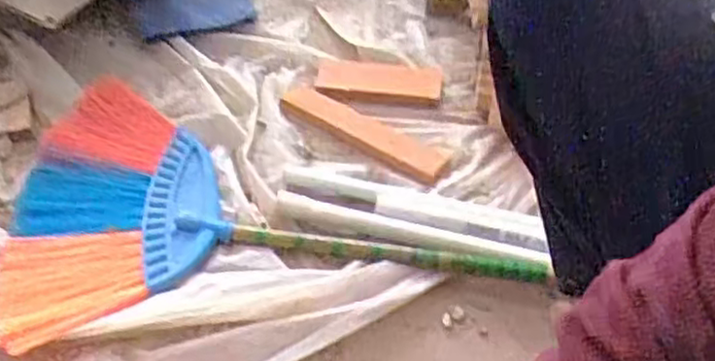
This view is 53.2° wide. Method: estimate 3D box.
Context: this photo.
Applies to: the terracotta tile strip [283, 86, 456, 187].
[{"bbox_3d":[0.008,-0.063,0.881,0.217,0.009,0.051,28,54,15],"label":"terracotta tile strip"}]

